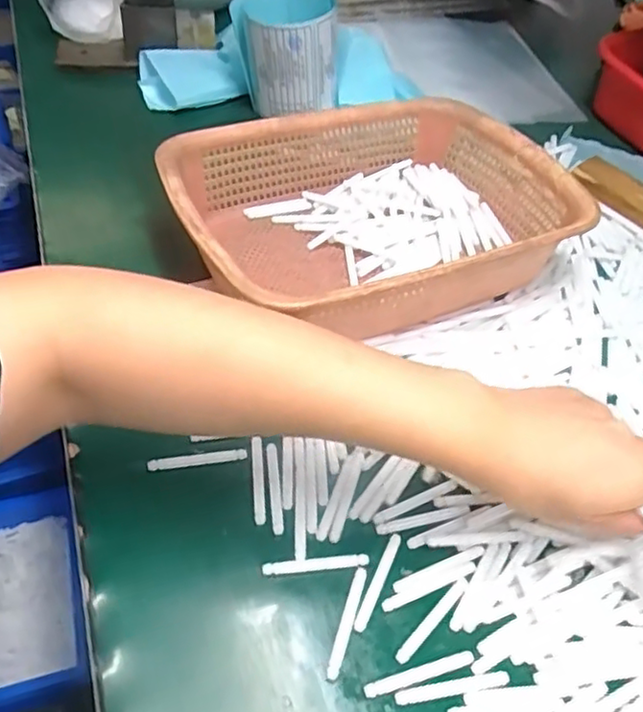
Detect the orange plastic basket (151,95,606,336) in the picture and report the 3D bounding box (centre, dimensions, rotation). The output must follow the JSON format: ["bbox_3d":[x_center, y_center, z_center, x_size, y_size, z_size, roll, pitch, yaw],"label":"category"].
[{"bbox_3d":[0.037,-0.108,0.496,0.287,0.083,0.211,-20,54,-19],"label":"orange plastic basket"}]

